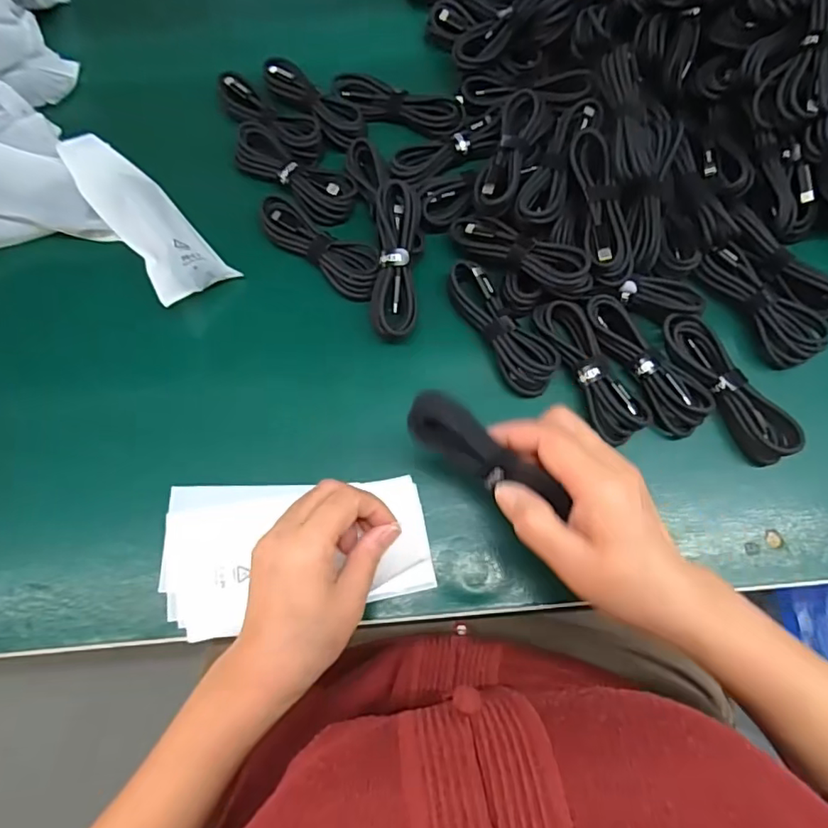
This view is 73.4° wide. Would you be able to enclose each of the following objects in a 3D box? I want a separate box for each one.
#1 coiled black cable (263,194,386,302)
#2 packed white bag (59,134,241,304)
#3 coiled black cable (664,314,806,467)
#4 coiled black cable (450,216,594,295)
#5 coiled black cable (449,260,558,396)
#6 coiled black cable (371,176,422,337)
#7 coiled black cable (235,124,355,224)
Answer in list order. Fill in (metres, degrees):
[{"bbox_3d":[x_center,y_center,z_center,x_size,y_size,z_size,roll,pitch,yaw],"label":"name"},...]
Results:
[{"bbox_3d":[-0.069,-0.126,0.417,0.110,0.013,0.037,35,78,11],"label":"coiled black cable"},{"bbox_3d":[-0.200,-0.150,0.409,0.051,0.018,0.149,-36,82,-25],"label":"packed white bag"},{"bbox_3d":[0.213,-0.019,0.379,0.029,0.019,0.114,-30,75,-7],"label":"coiled black cable"},{"bbox_3d":[0.075,-0.116,0.395,0.109,0.015,0.032,31,76,25],"label":"coiled black cable"},{"bbox_3d":[0.062,-0.063,0.394,0.036,0.018,0.106,-31,75,-7],"label":"coiled black cable"},{"bbox_3d":[-0.013,-0.108,0.399,0.031,0.029,0.113,3,86,3],"label":"coiled black cable"},{"bbox_3d":[-0.094,-0.191,0.439,0.108,0.017,0.047,37,78,11],"label":"coiled black cable"}]

